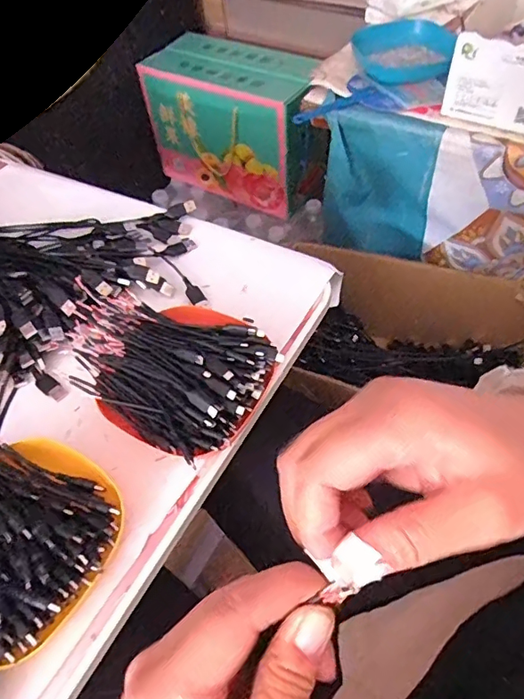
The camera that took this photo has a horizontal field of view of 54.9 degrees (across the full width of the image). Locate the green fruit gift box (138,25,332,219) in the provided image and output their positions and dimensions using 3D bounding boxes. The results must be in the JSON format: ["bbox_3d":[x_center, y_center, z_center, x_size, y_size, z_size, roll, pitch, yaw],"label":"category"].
[{"bbox_3d":[-0.044,-0.453,1.022,0.337,0.245,0.167,24,60,20],"label":"green fruit gift box"}]

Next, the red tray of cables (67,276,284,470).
[{"bbox_3d":[-0.087,0.010,0.431,0.181,0.045,0.124,24,60,20],"label":"red tray of cables"}]

